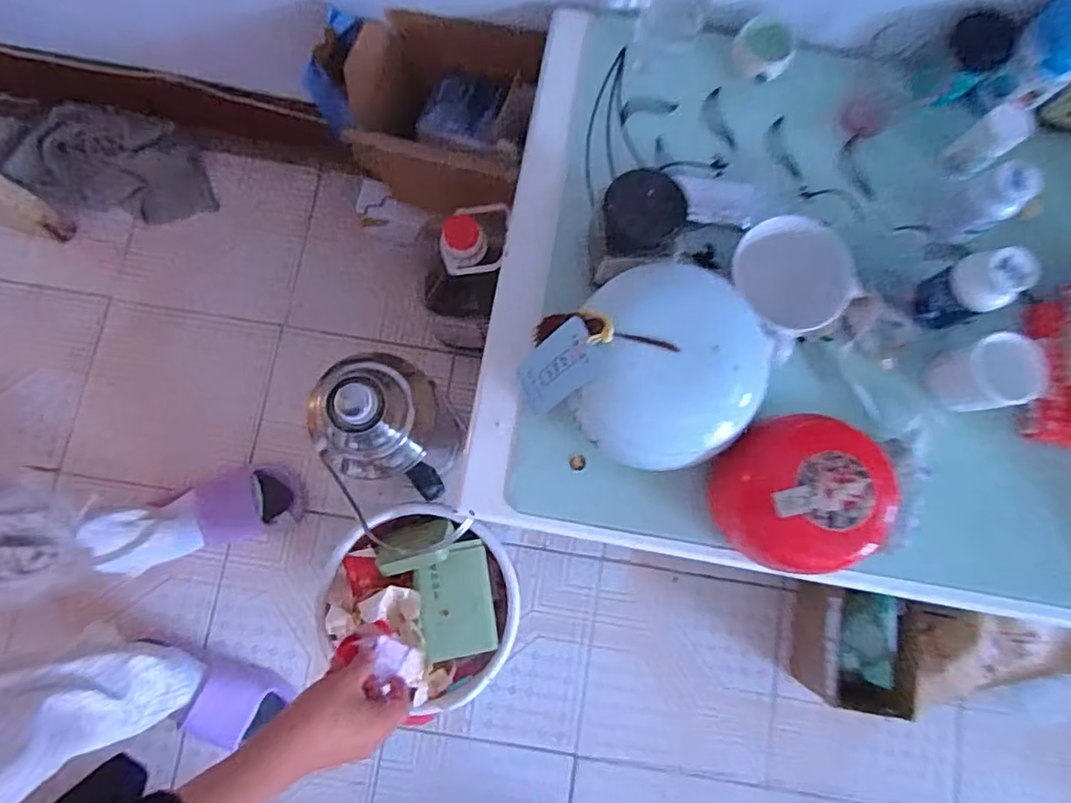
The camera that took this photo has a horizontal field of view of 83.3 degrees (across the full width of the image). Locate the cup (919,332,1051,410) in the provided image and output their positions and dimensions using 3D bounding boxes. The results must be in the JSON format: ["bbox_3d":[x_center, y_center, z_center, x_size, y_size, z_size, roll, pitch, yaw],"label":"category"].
[{"bbox_3d":[0.408,-0.023,0.551,0.060,0.069,0.066,-11,81,-3],"label":"cup"}]

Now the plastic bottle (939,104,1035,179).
[{"bbox_3d":[0.436,-0.251,0.586,0.033,0.074,0.042,-36,83,-7],"label":"plastic bottle"}]

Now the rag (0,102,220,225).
[{"bbox_3d":[-0.737,-0.415,1.046,0.354,0.073,0.179,9,79,-1],"label":"rag"}]

